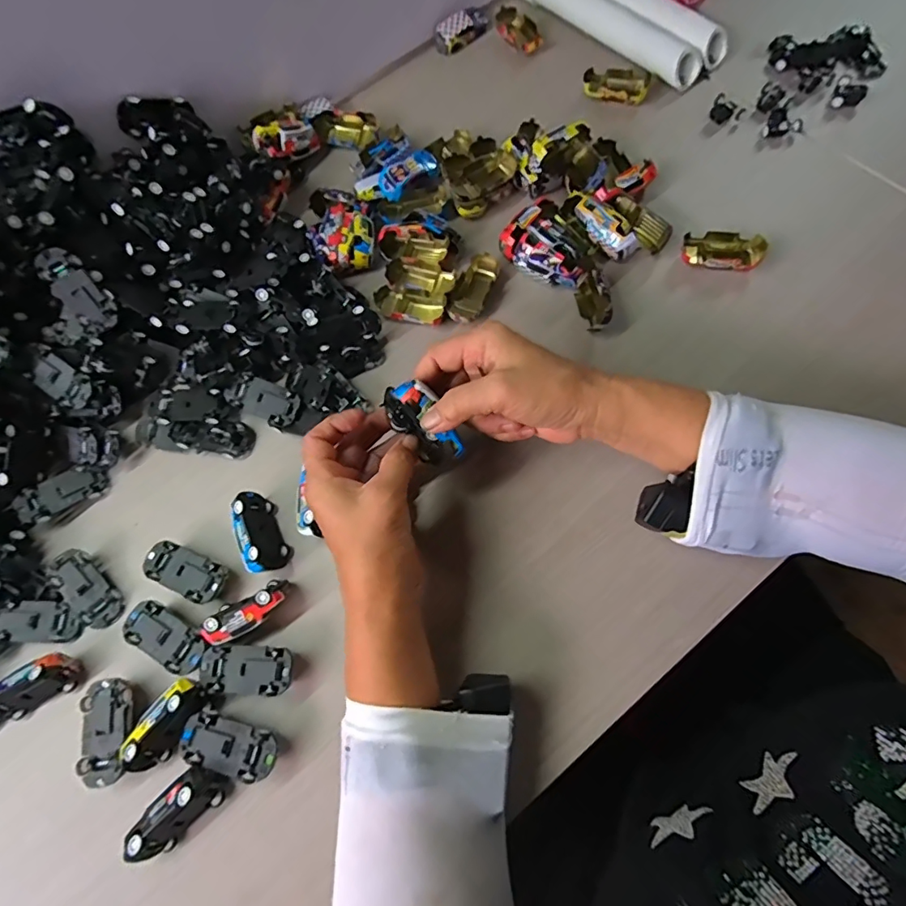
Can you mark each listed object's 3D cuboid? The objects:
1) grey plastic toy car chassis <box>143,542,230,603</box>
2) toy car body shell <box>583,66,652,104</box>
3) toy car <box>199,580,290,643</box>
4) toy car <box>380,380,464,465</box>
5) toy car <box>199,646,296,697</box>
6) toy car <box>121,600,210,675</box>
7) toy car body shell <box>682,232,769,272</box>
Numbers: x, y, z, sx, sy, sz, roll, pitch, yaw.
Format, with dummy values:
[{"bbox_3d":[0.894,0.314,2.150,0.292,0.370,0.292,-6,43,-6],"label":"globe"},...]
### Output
[{"bbox_3d":[-0.195,0.088,0.376,0.062,0.025,0.029,20,73,13],"label":"grey plastic toy car chassis"},{"bbox_3d":[0.159,-0.363,0.498,0.062,0.013,0.037,17,72,12],"label":"toy car body shell"},{"bbox_3d":[-0.142,0.109,0.351,0.057,0.028,0.026,-27,69,-4],"label":"toy car"},{"bbox_3d":[-0.021,-0.022,0.339,0.062,0.041,0.029,43,79,11],"label":"toy car"},{"bbox_3d":[-0.136,0.144,0.340,0.060,0.022,0.028,-1,70,6],"label":"toy car"},{"bbox_3d":[-0.199,0.128,0.356,0.065,0.021,0.029,23,74,14],"label":"toy car"},{"bbox_3d":[0.227,-0.167,0.427,0.066,0.021,0.032,6,71,8],"label":"toy car body shell"}]

